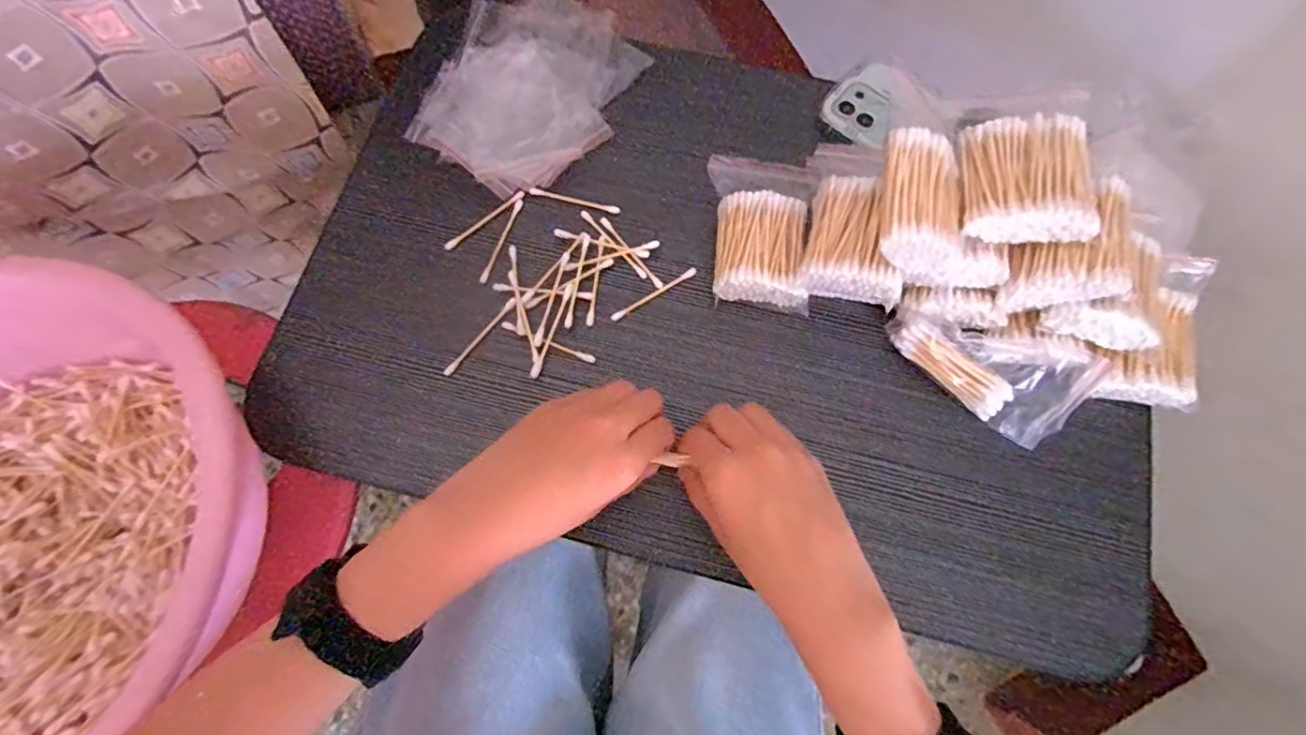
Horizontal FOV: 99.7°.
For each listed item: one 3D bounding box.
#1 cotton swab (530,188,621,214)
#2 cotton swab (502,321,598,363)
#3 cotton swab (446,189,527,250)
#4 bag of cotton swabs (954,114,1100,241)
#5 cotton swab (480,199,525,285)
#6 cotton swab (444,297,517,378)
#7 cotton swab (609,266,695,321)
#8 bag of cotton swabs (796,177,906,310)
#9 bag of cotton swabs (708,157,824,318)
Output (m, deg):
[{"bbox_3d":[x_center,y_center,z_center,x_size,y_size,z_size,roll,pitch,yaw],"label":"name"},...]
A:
[{"bbox_3d":[-0.057,-0.124,0.409,0.068,0.005,0.007,14,74,4],"label":"cotton swab"},{"bbox_3d":[-0.072,-0.018,0.381,0.069,0.007,0.006,21,75,6],"label":"cotton swab"},{"bbox_3d":[-0.124,-0.108,0.405,0.070,0.004,0.006,-39,77,-10],"label":"cotton swab"},{"bbox_3d":[0.217,-0.109,0.318,0.066,0.029,0.072,6,74,2],"label":"bag of cotton swabs"},{"bbox_3d":[-0.110,-0.093,0.402,0.005,0.004,0.070,19,75,5],"label":"cotton swab"},{"bbox_3d":[-0.120,-0.022,0.381,0.006,0.004,0.068,38,77,10],"label":"cotton swab"},{"bbox_3d":[0.001,-0.052,0.391,0.070,0.004,0.006,-32,76,-9],"label":"cotton swab"},{"bbox_3d":[0.127,-0.080,0.349,0.057,0.030,0.078,14,74,4],"label":"bag of cotton swabs"},{"bbox_3d":[0.076,-0.096,0.388,0.073,0.034,0.107,6,74,2],"label":"bag of cotton swabs"}]

